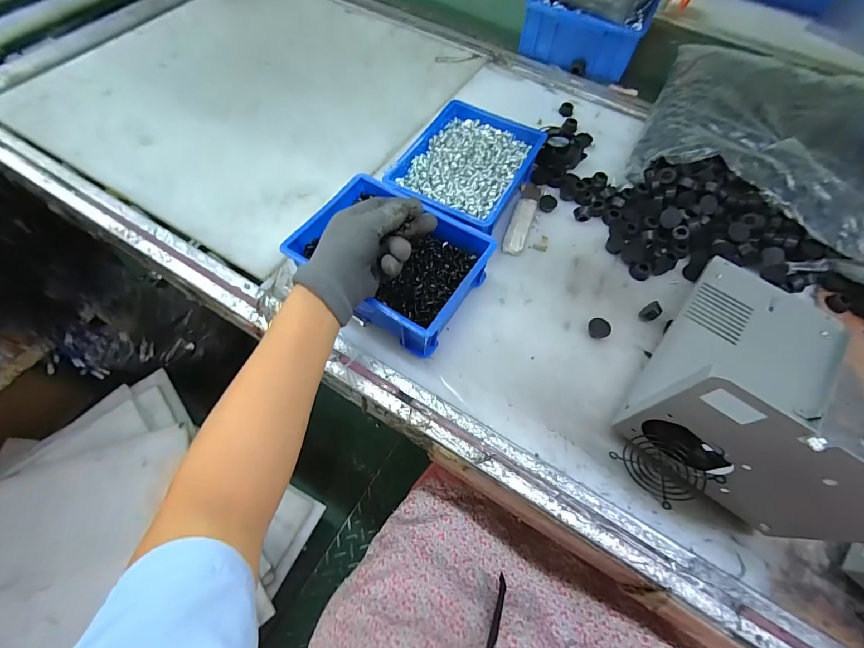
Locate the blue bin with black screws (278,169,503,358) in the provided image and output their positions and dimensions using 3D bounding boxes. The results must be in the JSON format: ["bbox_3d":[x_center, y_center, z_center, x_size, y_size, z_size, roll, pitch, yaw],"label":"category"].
[{"bbox_3d":[-0.046,-0.075,0.442,0.194,0.068,0.145,31,67,14],"label":"blue bin with black screws"}]

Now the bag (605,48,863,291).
[{"bbox_3d":[0.443,-0.237,0.533,0.303,0.078,0.477,23,66,11],"label":"bag"}]

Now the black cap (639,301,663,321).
[{"bbox_3d":[0.259,-0.014,0.458,0.016,0.025,0.017,0,63,0],"label":"black cap"}]

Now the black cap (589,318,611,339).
[{"bbox_3d":[0.194,0.005,0.446,0.024,0.014,0.020,40,69,17],"label":"black cap"}]

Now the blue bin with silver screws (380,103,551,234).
[{"bbox_3d":[0.048,-0.203,0.519,0.147,0.064,0.195,26,64,11],"label":"blue bin with silver screws"}]

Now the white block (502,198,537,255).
[{"bbox_3d":[0.119,-0.134,0.517,0.028,0.008,0.101,19,65,9],"label":"white block"}]

